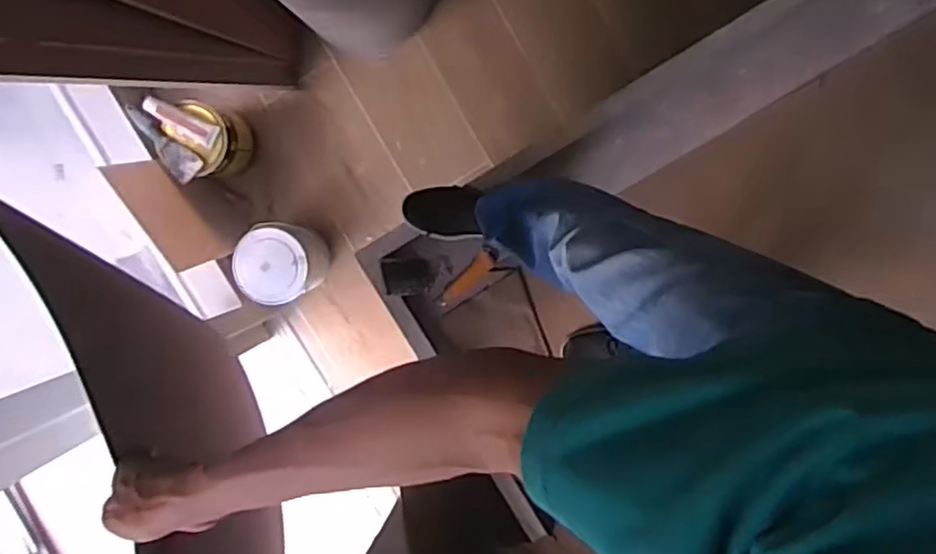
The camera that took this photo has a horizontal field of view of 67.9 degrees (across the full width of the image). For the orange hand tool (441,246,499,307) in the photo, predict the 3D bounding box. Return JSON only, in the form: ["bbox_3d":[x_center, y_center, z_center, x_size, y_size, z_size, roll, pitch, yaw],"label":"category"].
[{"bbox_3d":[0.001,-0.001,1.366,0.149,0.018,0.036,-44,91,8],"label":"orange hand tool"}]

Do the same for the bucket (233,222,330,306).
[{"bbox_3d":[-0.444,-0.033,1.661,0.159,0.181,0.185,12,97,3],"label":"bucket"}]

